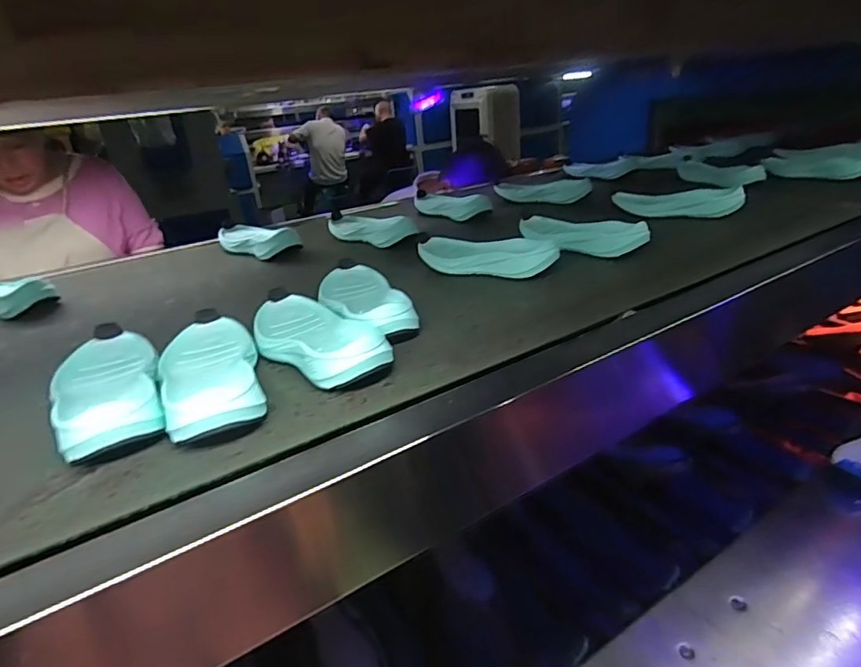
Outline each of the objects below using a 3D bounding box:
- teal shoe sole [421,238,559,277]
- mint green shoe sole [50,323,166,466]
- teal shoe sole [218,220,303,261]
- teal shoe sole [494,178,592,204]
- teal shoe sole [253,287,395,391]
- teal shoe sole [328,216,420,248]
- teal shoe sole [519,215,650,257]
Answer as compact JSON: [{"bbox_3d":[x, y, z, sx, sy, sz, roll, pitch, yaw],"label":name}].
[{"bbox_3d":[0.067,-0.103,0.672,0.187,0.033,0.062,9,29,30],"label":"teal shoe sole"},{"bbox_3d":[-0.270,0.041,0.436,0.074,0.035,0.193,-20,28,-26],"label":"mint green shoe sole"},{"bbox_3d":[-0.299,-0.164,0.881,0.087,0.037,0.197,-26,31,-36],"label":"teal shoe sole"},{"bbox_3d":[0.229,-0.292,1.058,0.190,0.036,0.060,14,31,37],"label":"teal shoe sole"},{"bbox_3d":[-0.117,-0.002,0.494,0.078,0.035,0.205,-22,29,-29],"label":"teal shoe sole"},{"bbox_3d":[-0.107,-0.180,0.874,0.072,0.040,0.205,-26,31,-36],"label":"teal shoe sole"},{"bbox_3d":[0.203,-0.145,0.733,0.073,0.036,0.196,-22,29,-29],"label":"teal shoe sole"}]

